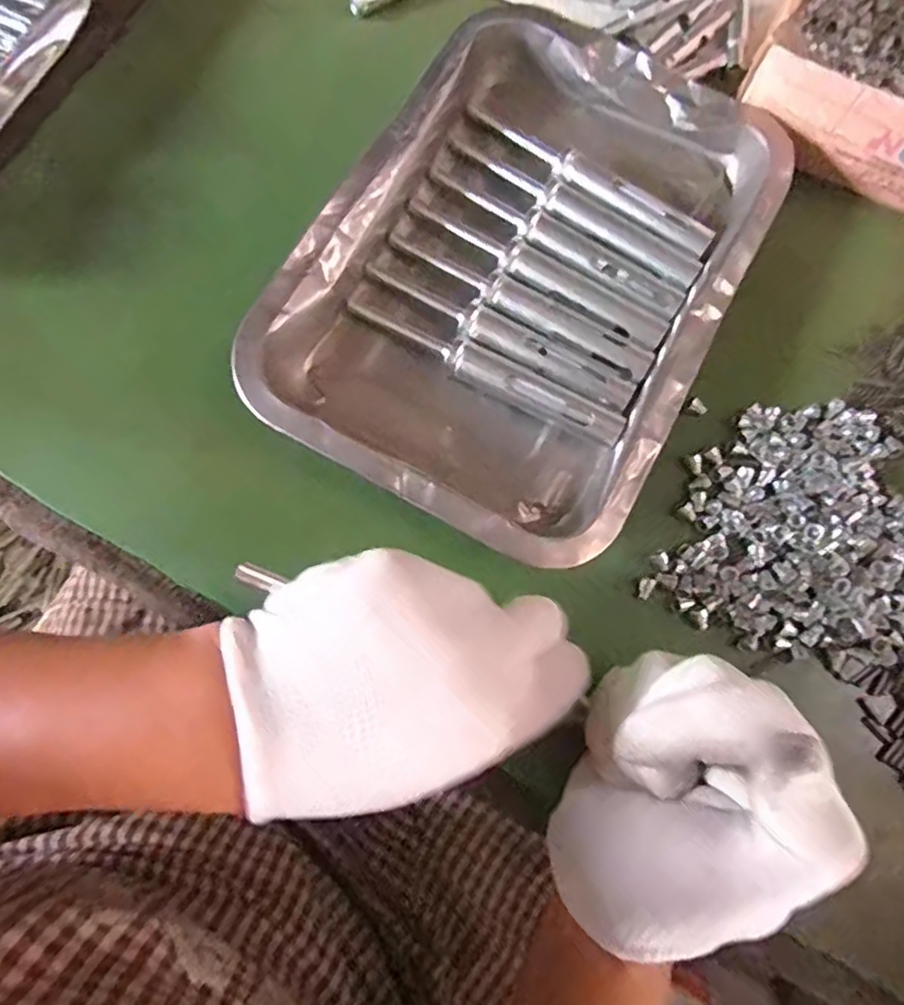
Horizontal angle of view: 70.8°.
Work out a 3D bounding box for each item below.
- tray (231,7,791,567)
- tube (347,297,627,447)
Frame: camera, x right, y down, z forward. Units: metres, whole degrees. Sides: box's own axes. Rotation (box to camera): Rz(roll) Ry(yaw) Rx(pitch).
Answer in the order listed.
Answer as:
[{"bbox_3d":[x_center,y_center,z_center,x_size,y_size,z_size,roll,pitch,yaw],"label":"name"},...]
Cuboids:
[{"bbox_3d":[0.035,-0.112,0.305,0.185,0.032,0.253,27,80,7],"label":"tray"},{"bbox_3d":[0.013,-0.062,0.300,0.143,0.017,0.014,27,80,7],"label":"tube"}]

